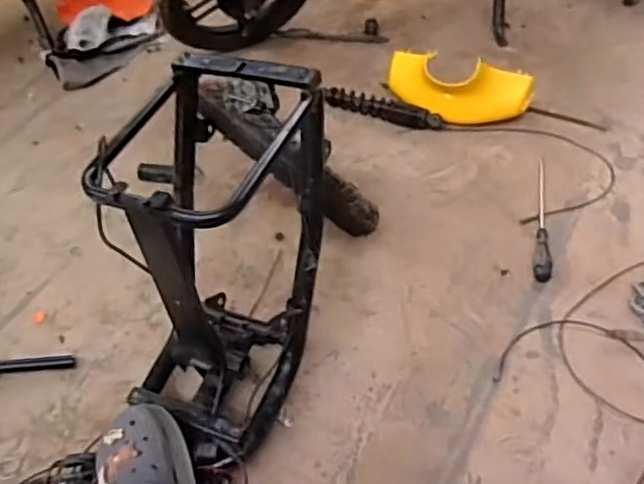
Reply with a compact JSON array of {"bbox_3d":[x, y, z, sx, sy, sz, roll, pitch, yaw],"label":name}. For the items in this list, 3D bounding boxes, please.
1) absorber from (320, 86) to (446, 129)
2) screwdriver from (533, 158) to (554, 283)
[{"bbox_3d":[0.128,-0.280,1.386,0.258,0.039,0.044,18,55,18],"label":"absorber"},{"bbox_3d":[0.399,-0.049,1.171,0.031,0.024,0.287,8,52,11],"label":"screwdriver"}]

